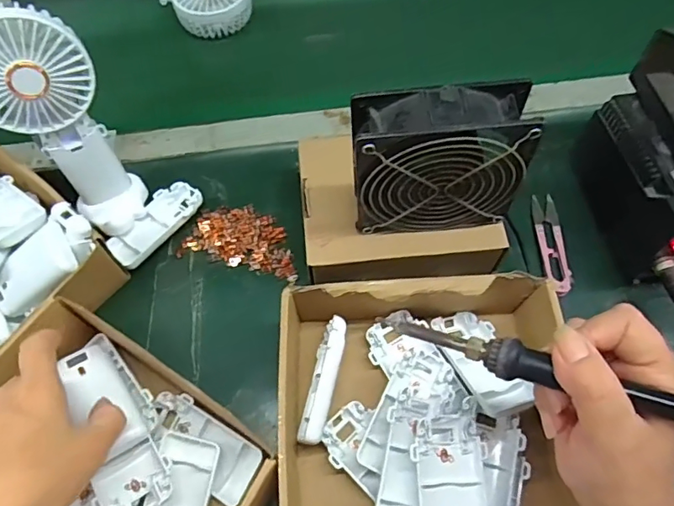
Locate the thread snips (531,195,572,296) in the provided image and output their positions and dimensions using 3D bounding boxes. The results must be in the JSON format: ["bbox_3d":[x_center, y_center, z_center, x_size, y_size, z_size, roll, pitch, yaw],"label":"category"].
[{"bbox_3d":[0.197,-0.010,0.471,0.022,0.013,0.103,0,62,2],"label":"thread snips"}]

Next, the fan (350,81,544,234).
[{"bbox_3d":[0.071,-0.066,0.375,0.117,0.112,0.045,-3,62,0],"label":"fan"}]

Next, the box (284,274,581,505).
[{"bbox_3d":[0.064,0.125,0.365,0.203,0.072,0.208,-3,62,0],"label":"box"}]

